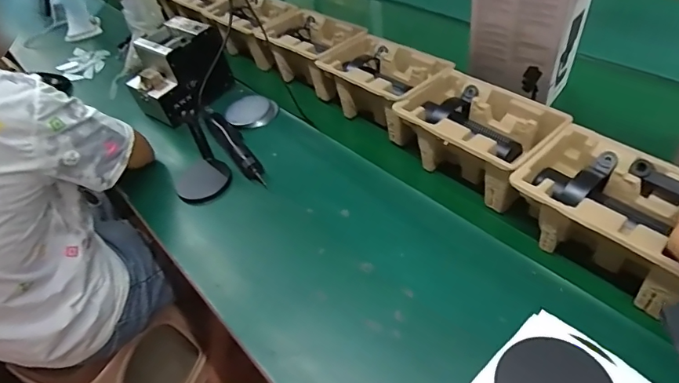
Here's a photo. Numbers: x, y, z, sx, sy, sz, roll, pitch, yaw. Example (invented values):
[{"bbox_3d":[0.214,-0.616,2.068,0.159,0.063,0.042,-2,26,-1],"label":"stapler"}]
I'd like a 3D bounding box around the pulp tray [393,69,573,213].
[{"bbox_3d":[0.215,-0.087,0.695,0.152,0.101,0.223,-35,53,-23],"label":"pulp tray"}]

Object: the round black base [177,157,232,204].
[{"bbox_3d":[-0.254,-0.025,0.812,0.097,0.011,0.112,-27,50,-17],"label":"round black base"}]

